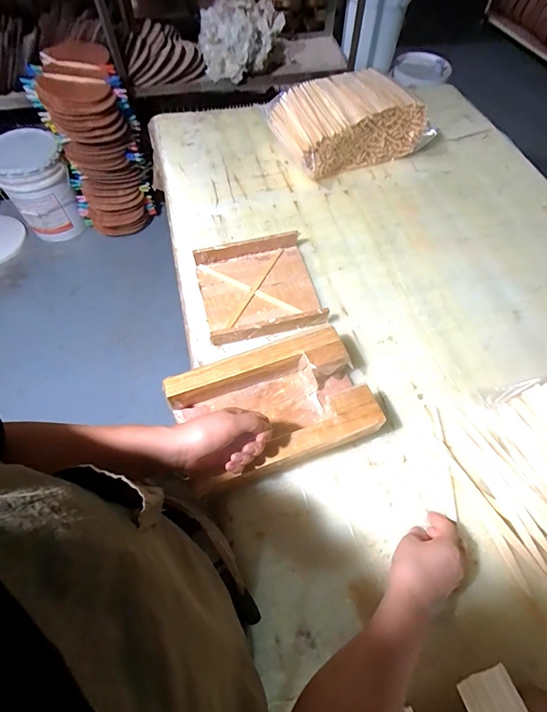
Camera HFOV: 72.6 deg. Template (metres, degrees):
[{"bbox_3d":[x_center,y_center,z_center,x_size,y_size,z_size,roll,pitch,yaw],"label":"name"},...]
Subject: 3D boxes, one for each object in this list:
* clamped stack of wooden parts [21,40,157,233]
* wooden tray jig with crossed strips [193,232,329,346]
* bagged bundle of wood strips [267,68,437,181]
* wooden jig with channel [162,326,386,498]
[{"bbox_3d":[-0.724,-0.839,1.557,0.345,0.637,0.250,-24,65,-14],"label":"clamped stack of wooden parts"},{"bbox_3d":[-0.028,-0.126,0.668,0.197,0.033,0.197,-12,62,-7],"label":"wooden tray jig with crossed strips"},{"bbox_3d":[0.172,-0.522,0.839,0.311,0.135,0.187,-16,63,-9],"label":"bagged bundle of wood strips"},{"bbox_3d":[-0.001,0.074,0.542,0.265,0.058,0.171,-19,63,-10],"label":"wooden jig with channel"}]

